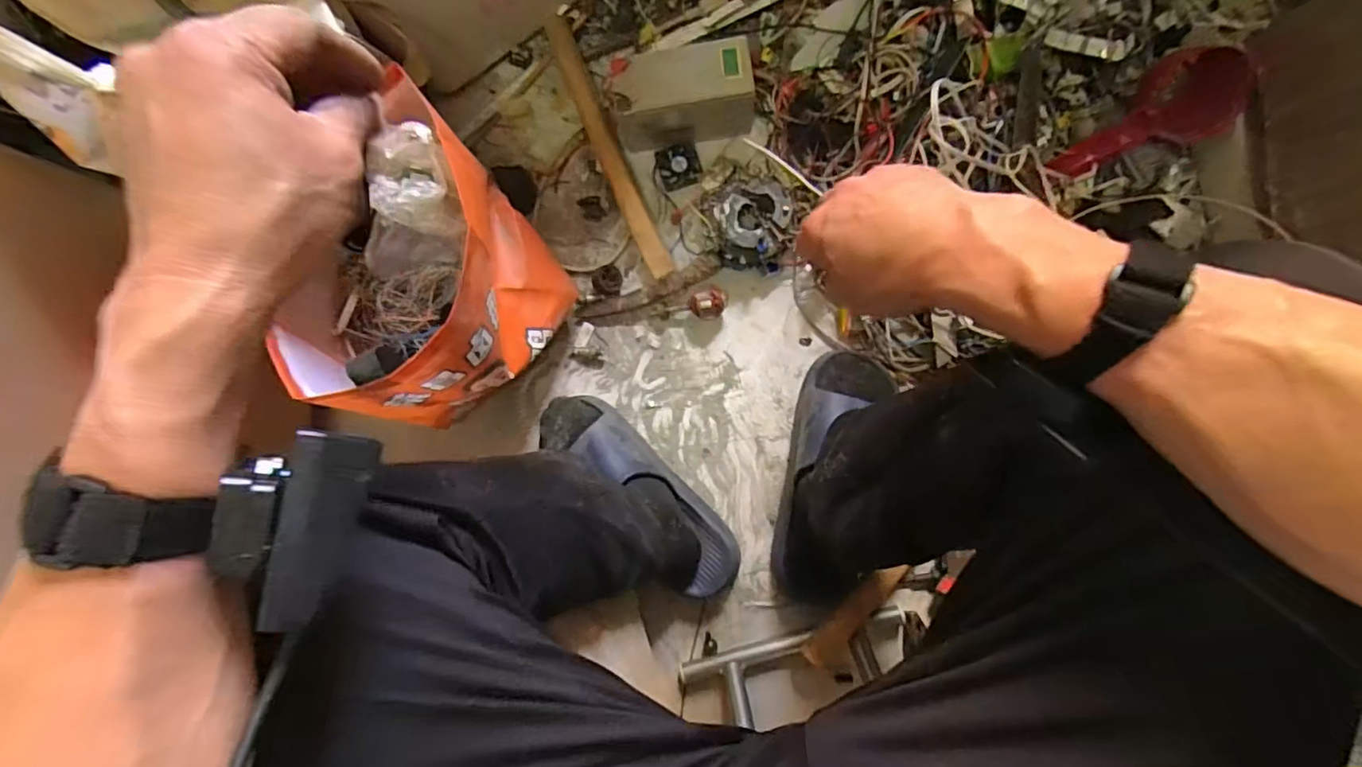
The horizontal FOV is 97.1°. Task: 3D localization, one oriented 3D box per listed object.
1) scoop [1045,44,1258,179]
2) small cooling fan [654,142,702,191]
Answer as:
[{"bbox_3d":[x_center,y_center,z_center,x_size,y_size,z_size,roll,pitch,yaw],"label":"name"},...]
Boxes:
[{"bbox_3d":[0.486,-0.277,0.638,0.171,0.047,0.089,-26,84,33],"label":"scoop"},{"bbox_3d":[-0.002,-0.257,0.712,0.049,0.011,0.049,-16,85,3],"label":"small cooling fan"}]

